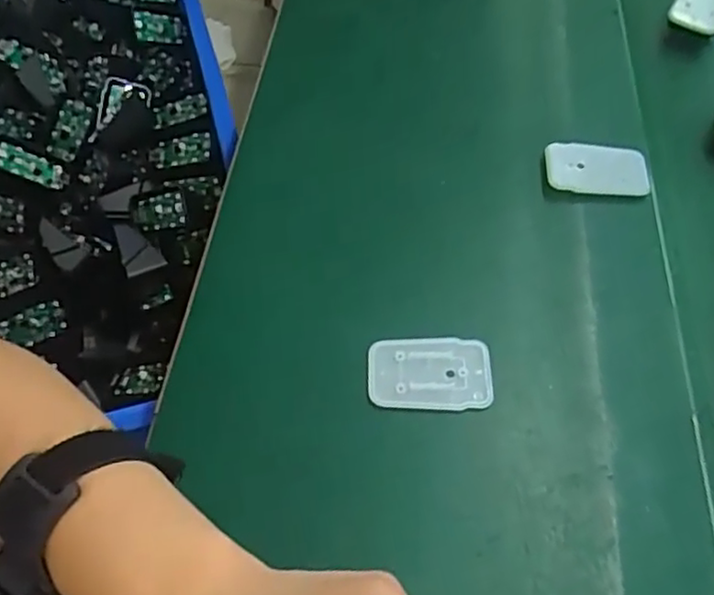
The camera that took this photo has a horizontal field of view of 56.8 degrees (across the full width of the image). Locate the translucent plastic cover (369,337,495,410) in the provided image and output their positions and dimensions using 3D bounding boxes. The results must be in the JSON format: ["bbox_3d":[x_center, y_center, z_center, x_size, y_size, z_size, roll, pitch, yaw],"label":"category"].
[{"bbox_3d":[0.042,0.043,0.376,0.069,0.005,0.042,0,56,0],"label":"translucent plastic cover"}]

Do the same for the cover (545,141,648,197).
[{"bbox_3d":[0.163,-0.087,0.448,0.068,0.006,0.035,4,81,0],"label":"cover"}]

